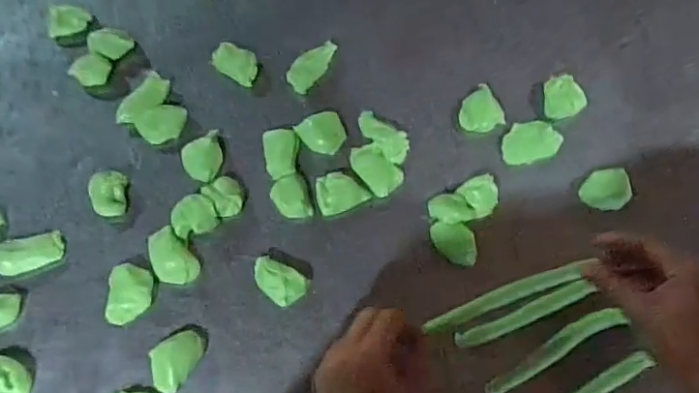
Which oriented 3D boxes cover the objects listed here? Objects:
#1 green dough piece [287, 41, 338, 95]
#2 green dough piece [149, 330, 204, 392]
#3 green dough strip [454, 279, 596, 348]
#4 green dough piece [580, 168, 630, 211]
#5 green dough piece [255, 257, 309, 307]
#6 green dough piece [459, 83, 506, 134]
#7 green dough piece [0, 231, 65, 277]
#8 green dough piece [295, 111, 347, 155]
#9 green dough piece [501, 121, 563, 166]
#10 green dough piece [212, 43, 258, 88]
[{"bbox_3d":[-0.040,-0.147,0.615,0.029,0.017,0.072,35,73,13],"label":"green dough piece"},{"bbox_3d":[-0.158,0.147,0.496,0.037,0.016,0.054,29,72,11],"label":"green dough piece"},{"bbox_3d":[0.154,0.108,0.492,0.124,0.012,0.017,-30,70,16],"label":"green dough strip"},{"bbox_3d":[0.262,-0.006,0.562,0.047,0.019,0.041,-15,70,-5],"label":"green dough piece"},{"bbox_3d":[-0.069,0.082,0.529,0.055,0.024,0.034,32,73,12],"label":"green dough piece"},{"bbox_3d":[0.141,-0.094,0.594,0.049,0.011,0.050,0,69,0],"label":"green dough piece"},{"bbox_3d":[-0.312,0.055,0.532,0.062,0.015,0.037,-17,70,-6],"label":"green dough piece"},{"bbox_3d":[-0.028,-0.068,0.582,0.045,0.015,0.043,0,69,0],"label":"green dough piece"},{"bbox_3d":[0.193,-0.058,0.585,0.066,0.010,0.044,-22,83,-1],"label":"green dough piece"},{"bbox_3d":[-0.127,-0.148,0.611,0.053,0.023,0.033,29,72,10],"label":"green dough piece"}]

